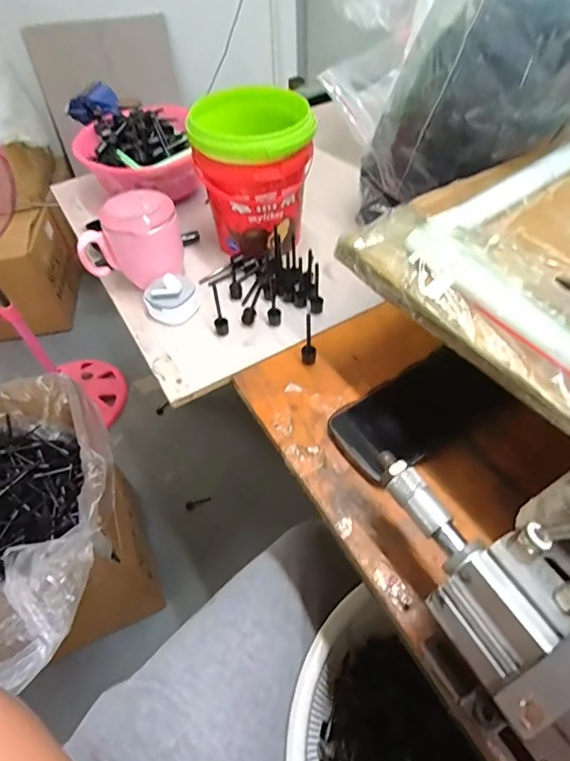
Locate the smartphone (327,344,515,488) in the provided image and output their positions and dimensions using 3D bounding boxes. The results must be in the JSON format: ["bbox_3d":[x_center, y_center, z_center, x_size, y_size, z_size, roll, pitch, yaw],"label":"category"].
[{"bbox_3d":[0.123,0.025,0.414,0.165,0.013,0.077,-30,57,-20],"label":"smartphone"}]

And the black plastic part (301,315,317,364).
[{"bbox_3d":[0.023,-0.037,0.440,0.011,0.058,0.014,-36,59,-24],"label":"black plastic part"}]

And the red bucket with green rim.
[{"bbox_3d":[-0.035,-0.232,0.537,0.131,0.173,0.112,-9,52,-5],"label":"red bucket with green rim"}]

